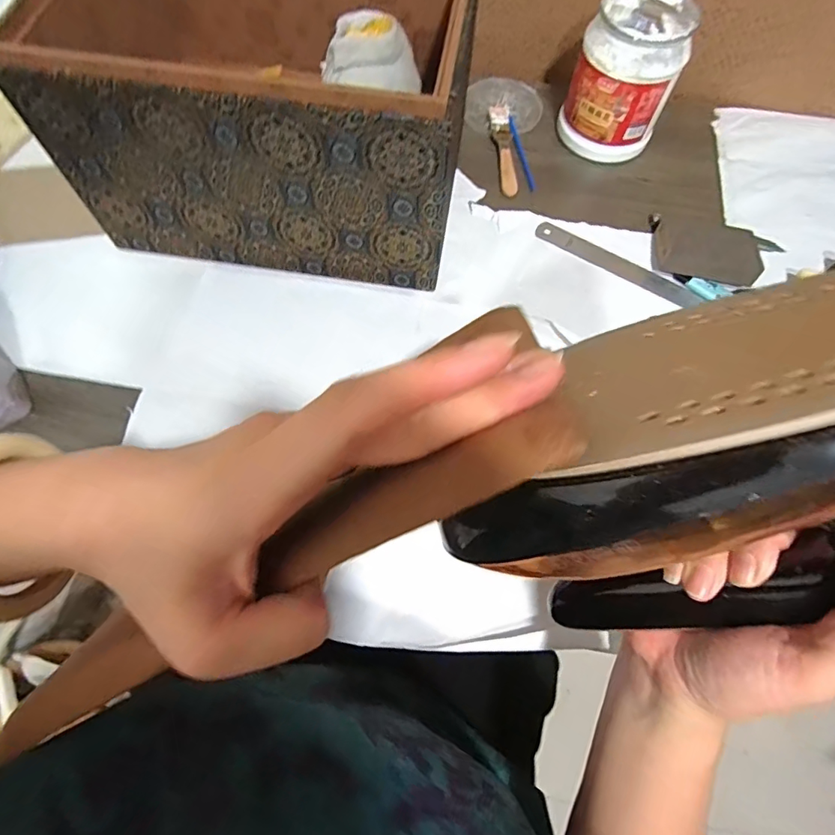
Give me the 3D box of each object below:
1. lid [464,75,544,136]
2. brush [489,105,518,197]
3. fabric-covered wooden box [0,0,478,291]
[{"bbox_3d":[0.112,-0.401,0.644,0.100,0.017,0.100,1,67,-2],"label":"lid"},{"bbox_3d":[0.107,-0.338,0.618,0.028,0.011,0.148,0,67,-2],"label":"brush"},{"bbox_3d":[-0.129,-0.311,0.482,0.339,0.184,0.266,9,67,2],"label":"fabric-covered wooden box"}]

